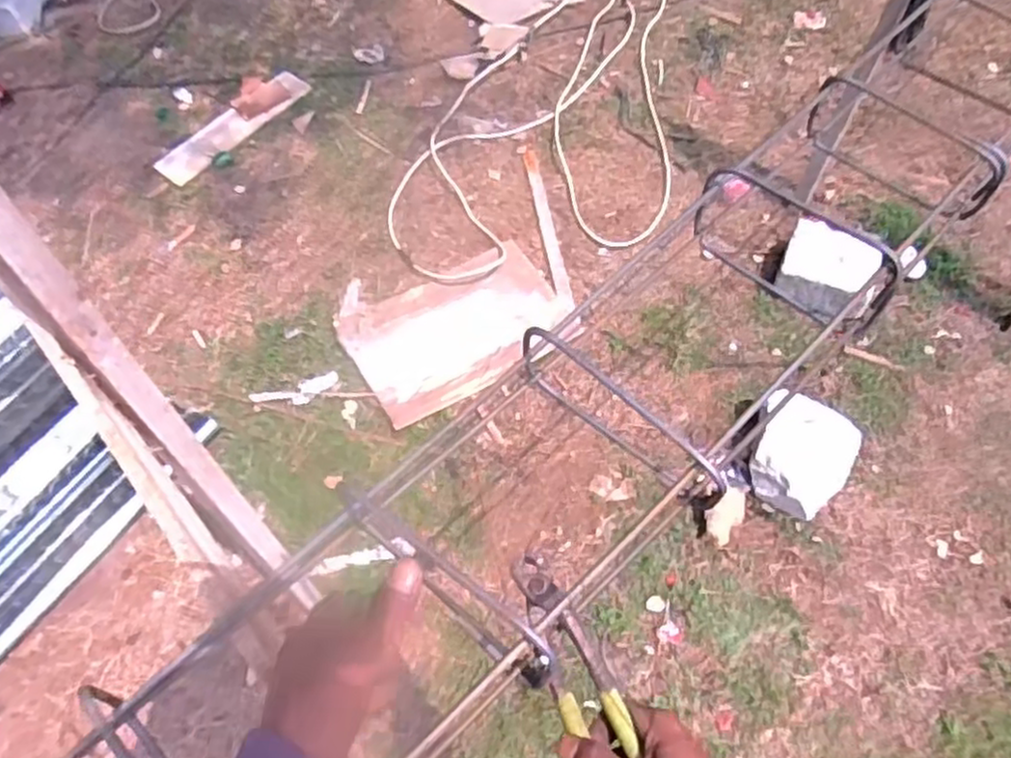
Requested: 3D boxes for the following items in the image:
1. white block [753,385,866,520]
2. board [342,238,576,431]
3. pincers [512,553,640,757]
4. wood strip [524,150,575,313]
[{"bbox_3d":[0.590,0.153,1.463,0.206,0.120,0.217,26,62,12],"label":"white block"},{"bbox_3d":[-0.105,-0.115,1.658,0.464,0.031,0.314,-27,64,-17],"label":"board"},{"bbox_3d":[0.056,0.215,0.494,0.041,0.016,0.219,-14,57,-10],"label":"pincers"},{"bbox_3d":[0.102,-0.375,1.819,0.038,0.009,0.513,-7,60,-6],"label":"wood strip"}]

